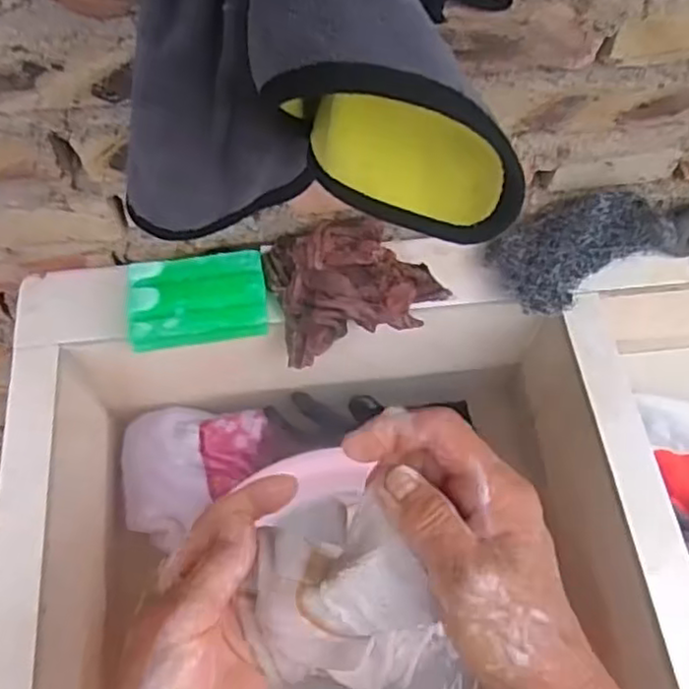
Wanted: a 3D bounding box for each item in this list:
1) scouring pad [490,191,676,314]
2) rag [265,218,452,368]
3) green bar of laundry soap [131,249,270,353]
[{"bbox_3d":[0.187,-0.085,0.548,0.142,0.040,0.078,-29,69,-14],"label":"scouring pad"},{"bbox_3d":[0.009,-0.050,0.541,0.131,0.062,0.095,-9,66,-6],"label":"rag"},{"bbox_3d":[-0.110,-0.035,0.527,0.099,0.023,0.073,-5,66,-4],"label":"green bar of laundry soap"}]

